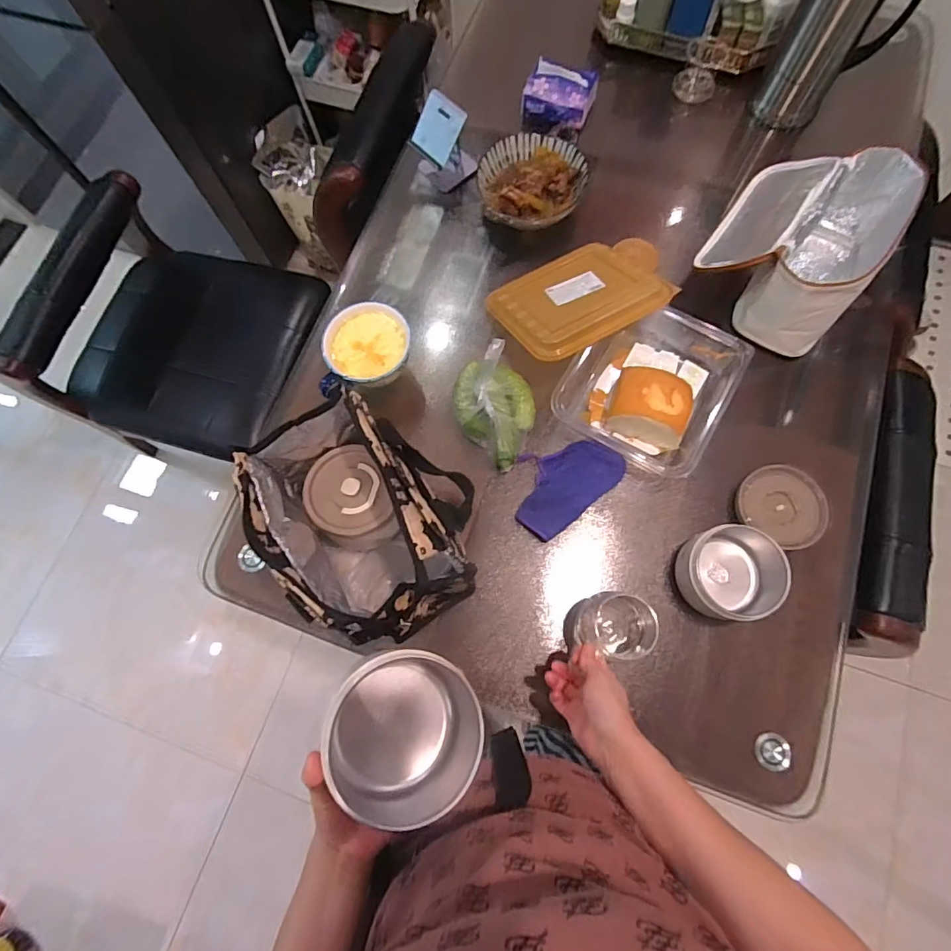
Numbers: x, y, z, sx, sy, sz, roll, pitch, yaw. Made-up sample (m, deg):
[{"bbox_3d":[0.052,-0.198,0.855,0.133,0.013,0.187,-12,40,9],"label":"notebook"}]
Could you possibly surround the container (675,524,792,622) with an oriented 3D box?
[{"bbox_3d":[0.336,0.130,0.659,0.109,0.094,0.106,-8,75,0],"label":"container"}]

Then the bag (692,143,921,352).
[{"bbox_3d":[0.490,-0.353,0.756,0.225,0.163,0.276,36,79,11],"label":"bag"}]

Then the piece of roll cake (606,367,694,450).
[{"bbox_3d":[0.247,-0.103,0.702,0.106,0.056,0.099,15,76,6],"label":"piece of roll cake"}]

